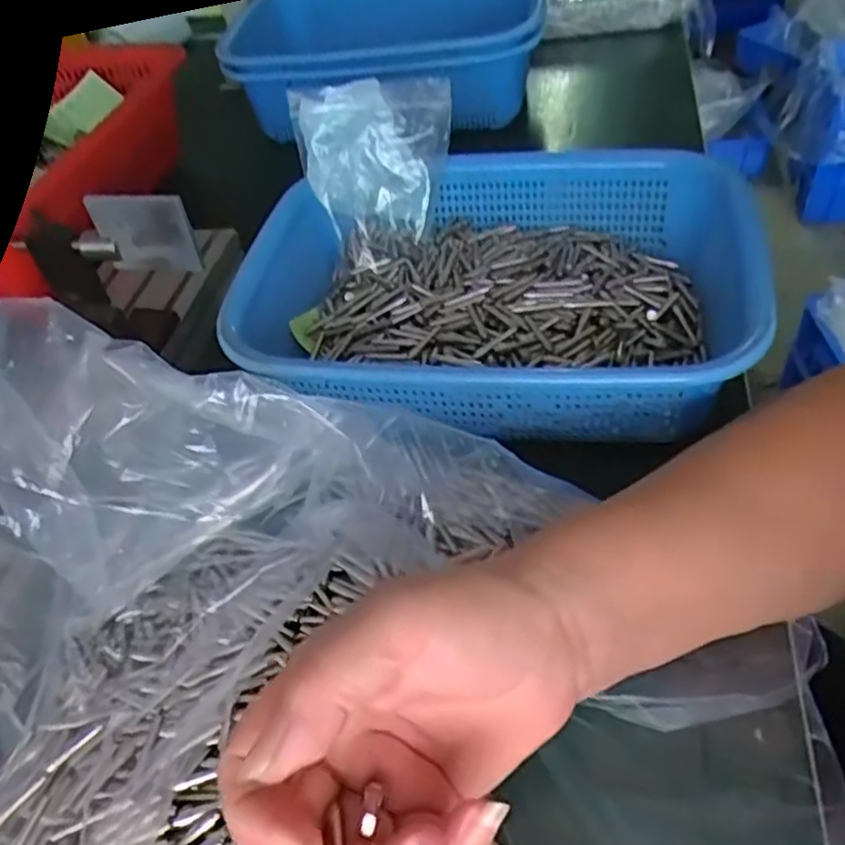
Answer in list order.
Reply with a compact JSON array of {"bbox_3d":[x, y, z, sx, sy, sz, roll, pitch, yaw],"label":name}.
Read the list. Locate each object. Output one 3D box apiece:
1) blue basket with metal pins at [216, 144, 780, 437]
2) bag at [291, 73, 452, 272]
[{"bbox_3d":[0.038,-0.081,0.438,0.286,0.087,0.213,5,50,12],"label":"blue basket with metal pins"},{"bbox_3d":[-0.030,-0.164,0.485,0.097,0.113,0.027,-5,28,-4],"label":"bag"}]

